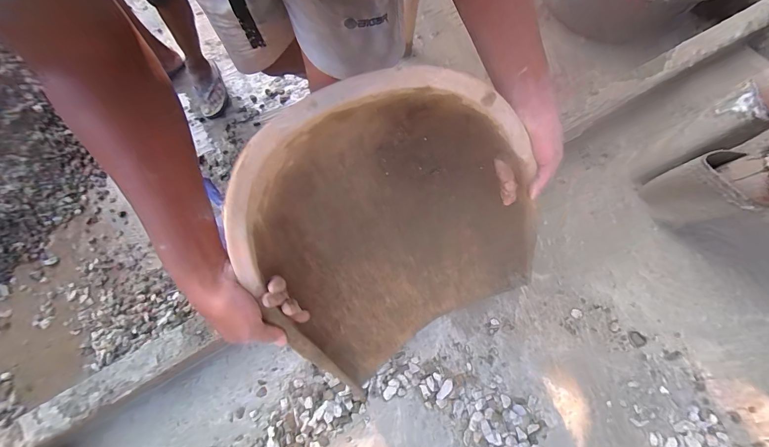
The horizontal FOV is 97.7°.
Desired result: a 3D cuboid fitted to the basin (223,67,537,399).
[{"bbox_3d":[0.010,0.002,0.486,0.384,0.416,0.180,-32,35,-13],"label":"basin"}]

